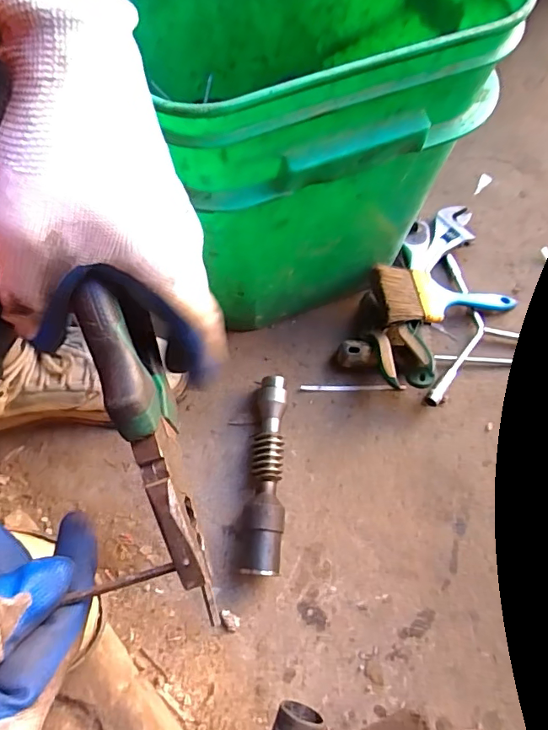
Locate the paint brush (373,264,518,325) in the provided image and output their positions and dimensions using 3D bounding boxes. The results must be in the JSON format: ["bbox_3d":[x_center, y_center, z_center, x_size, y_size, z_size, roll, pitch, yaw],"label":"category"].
[{"bbox_3d":[0.212,-0.080,0.594,0.193,0.017,0.074,3,64,-20],"label":"paint brush"}]

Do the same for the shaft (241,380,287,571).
[{"bbox_3d":[-0.010,0.113,0.525,0.045,0.045,0.209,4,69,0],"label":"shaft"}]

